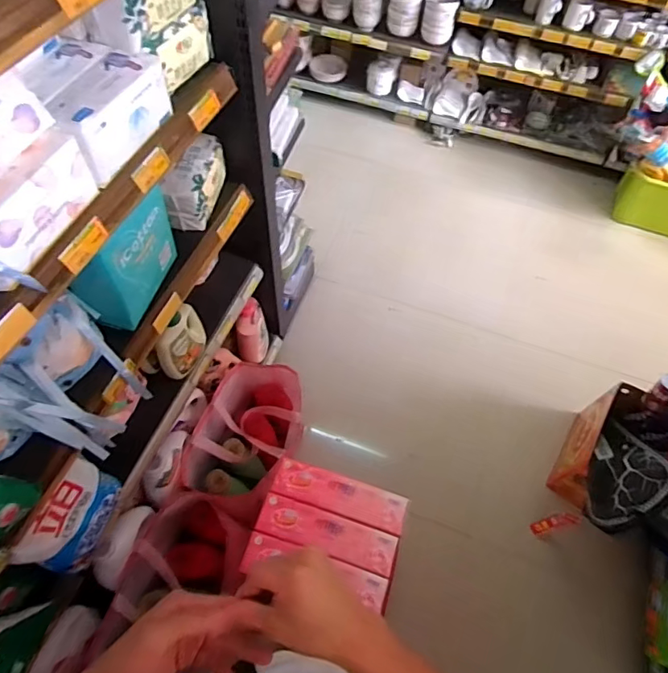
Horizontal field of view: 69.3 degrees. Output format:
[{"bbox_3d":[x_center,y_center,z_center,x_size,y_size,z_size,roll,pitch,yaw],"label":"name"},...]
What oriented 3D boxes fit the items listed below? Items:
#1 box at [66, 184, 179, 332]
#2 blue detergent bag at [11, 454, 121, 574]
[{"bbox_3d":[-0.377,-0.154,0.887,0.105,0.220,0.223,21,60,10],"label":"box"},{"bbox_3d":[-0.476,0.343,0.907,0.060,0.214,0.186,18,59,9],"label":"blue detergent bag"}]

